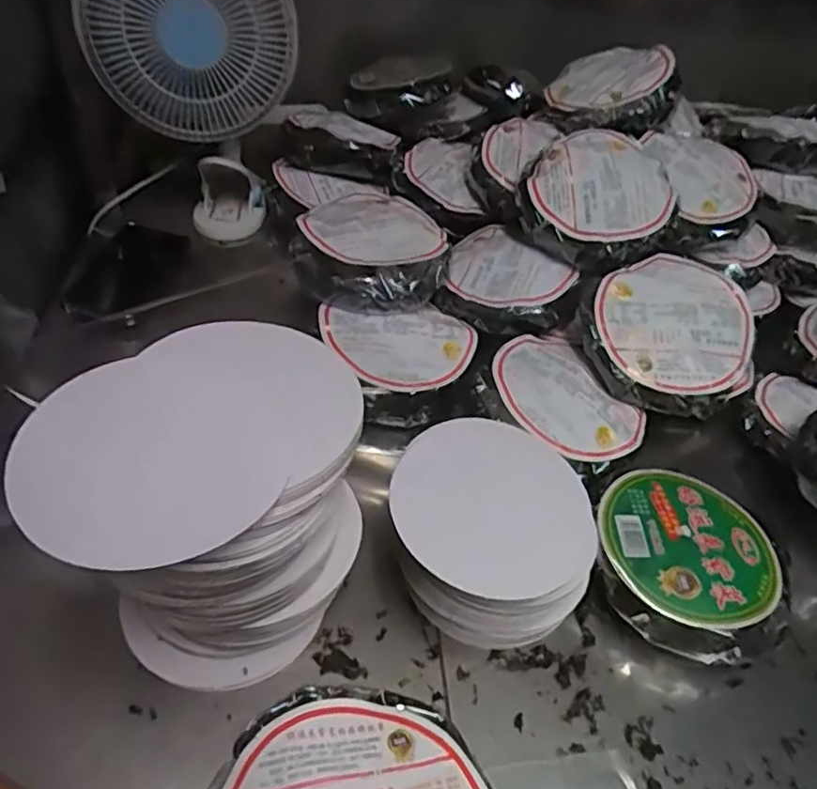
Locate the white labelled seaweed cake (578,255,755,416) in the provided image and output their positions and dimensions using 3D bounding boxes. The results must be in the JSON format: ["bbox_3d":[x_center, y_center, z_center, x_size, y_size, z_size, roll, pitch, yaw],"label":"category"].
[{"bbox_3d":[0.244,-0.063,0.588,0.152,0.026,0.152,1,73,-3],"label":"white labelled seaweed cake"}]

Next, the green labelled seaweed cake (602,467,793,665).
[{"bbox_3d":[0.219,0.135,0.496,0.140,0.055,0.143,3,45,-3],"label":"green labelled seaweed cake"}]

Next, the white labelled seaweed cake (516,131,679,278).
[{"bbox_3d":[0.191,-0.201,0.631,0.144,0.038,0.147,-1,78,5],"label":"white labelled seaweed cake"}]

